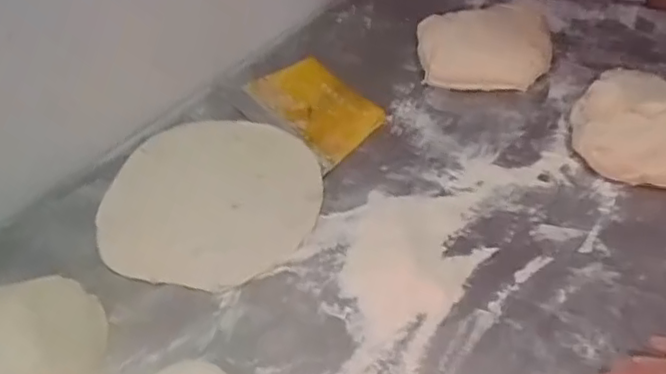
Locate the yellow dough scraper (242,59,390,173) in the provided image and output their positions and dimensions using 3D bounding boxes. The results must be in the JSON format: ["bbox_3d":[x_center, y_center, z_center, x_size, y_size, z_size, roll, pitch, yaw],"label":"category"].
[{"bbox_3d":[-0.019,-0.099,0.764,0.099,0.011,0.186,-33,50,-13],"label":"yellow dough scraper"}]

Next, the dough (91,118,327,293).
[{"bbox_3d":[-0.121,0.007,0.663,0.206,0.018,0.220,3,50,-4],"label":"dough"}]

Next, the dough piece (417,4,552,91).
[{"bbox_3d":[0.192,-0.176,0.797,0.159,0.059,0.125,-1,45,4],"label":"dough piece"}]

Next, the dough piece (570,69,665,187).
[{"bbox_3d":[0.327,-0.063,0.674,0.127,0.061,0.122,6,46,11],"label":"dough piece"}]

